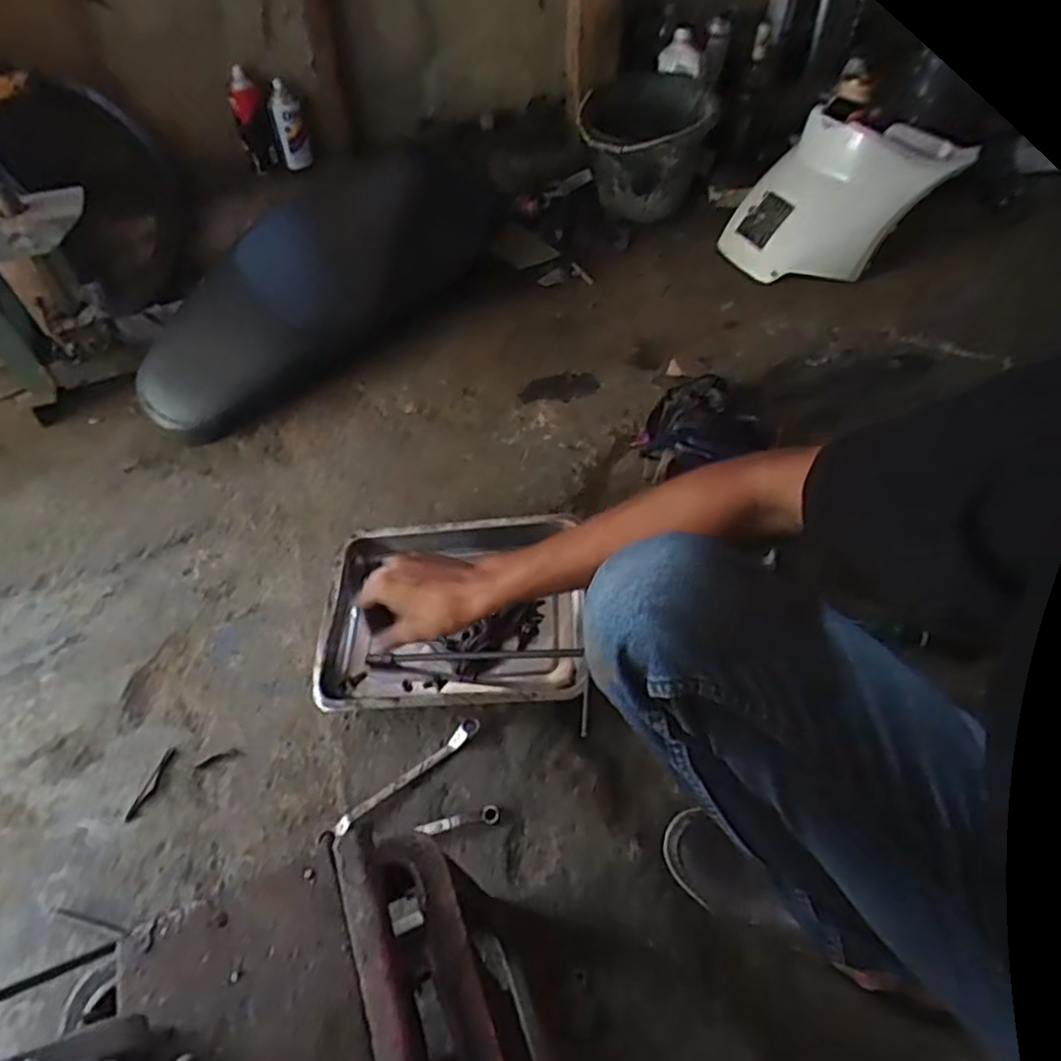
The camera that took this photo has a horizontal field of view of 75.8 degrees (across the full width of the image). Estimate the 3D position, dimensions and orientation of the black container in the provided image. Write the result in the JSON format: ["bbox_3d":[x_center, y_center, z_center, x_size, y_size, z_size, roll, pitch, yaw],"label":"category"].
[{"bbox_3d":[0.235,-0.788,1.400,0.257,0.220,0.300,3,50,4],"label":"black container"}]

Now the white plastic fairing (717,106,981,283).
[{"bbox_3d":[0.547,-0.590,1.210,0.352,0.235,0.164,16,53,16],"label":"white plastic fairing"}]

